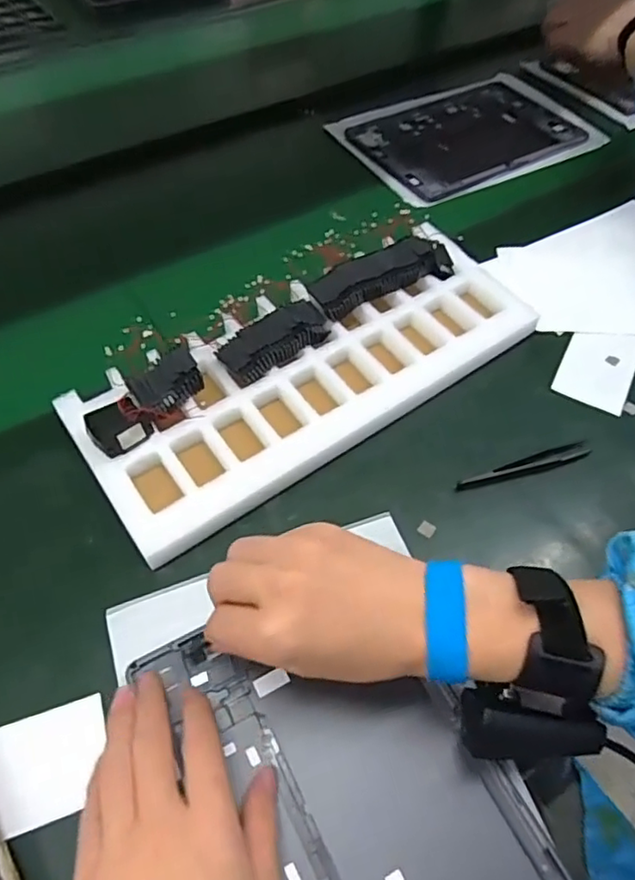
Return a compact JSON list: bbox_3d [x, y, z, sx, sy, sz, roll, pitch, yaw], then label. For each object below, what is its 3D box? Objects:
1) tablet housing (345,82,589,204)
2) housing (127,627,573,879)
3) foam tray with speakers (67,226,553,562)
[{"bbox_3d":[0.178,-0.373,0.736,0.254,0.013,0.177,-25,58,-18],"label":"tablet housing"},{"bbox_3d":[0.024,0.201,0.323,0.161,0.012,0.247,-23,58,-14],"label":"housing"},{"bbox_3d":[-0.001,-0.058,0.479,0.369,0.051,0.146,-29,59,-20],"label":"foam tray with speakers"}]

